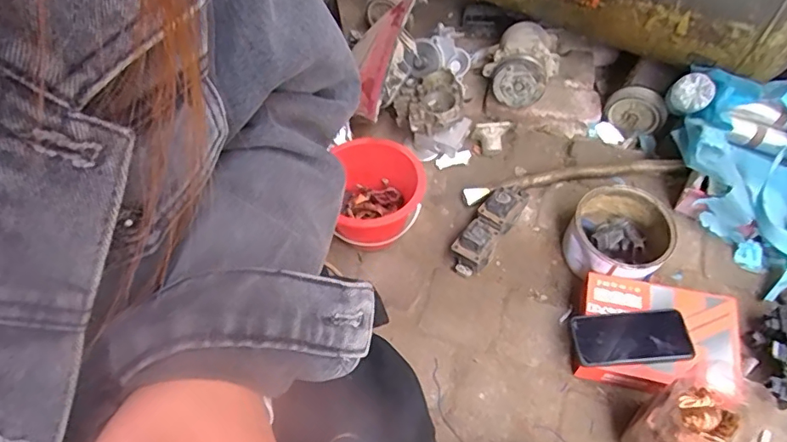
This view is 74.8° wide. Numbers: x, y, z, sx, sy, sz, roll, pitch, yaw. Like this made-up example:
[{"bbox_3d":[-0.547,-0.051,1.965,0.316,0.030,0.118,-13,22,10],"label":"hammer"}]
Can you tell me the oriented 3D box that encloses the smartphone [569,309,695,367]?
[{"bbox_3d":[0.338,0.165,0.735,0.160,0.015,0.075,-3,56,1],"label":"smartphone"}]

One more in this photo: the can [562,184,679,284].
[{"bbox_3d":[0.363,0.031,0.835,0.145,0.101,0.144,-1,56,2],"label":"can"}]

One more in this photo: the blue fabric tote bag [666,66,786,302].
[{"bbox_3d":[0.672,-0.089,0.872,0.346,0.181,0.349,-10,56,-5],"label":"blue fabric tote bag"}]

